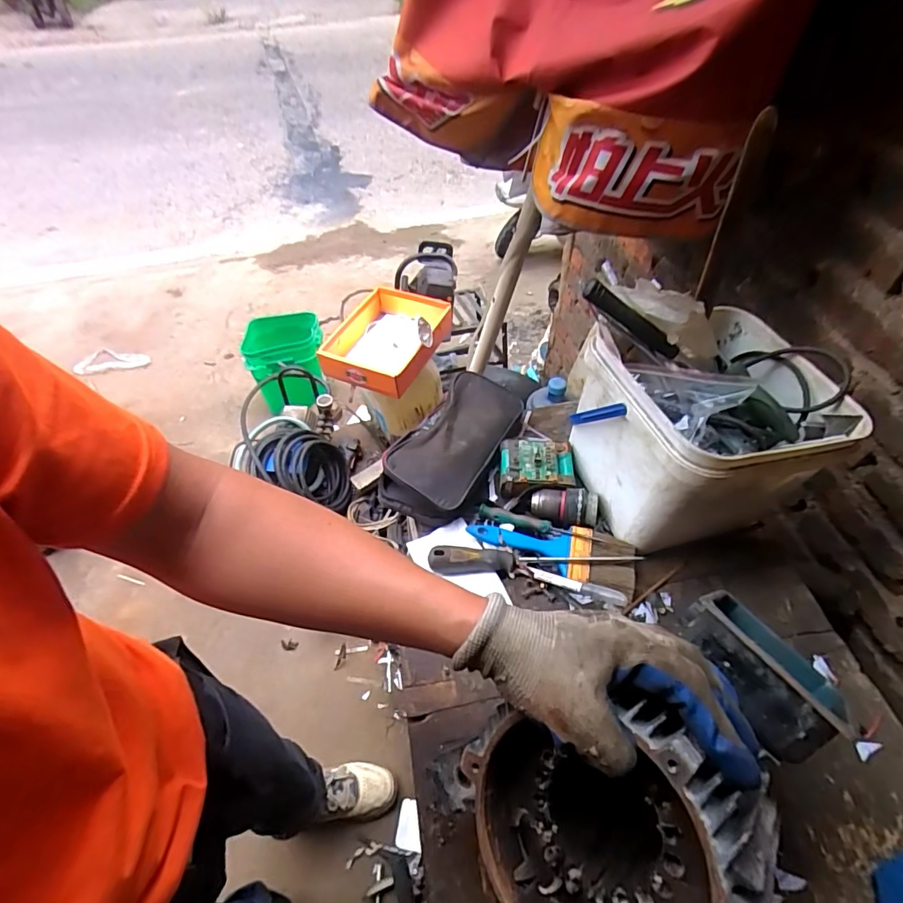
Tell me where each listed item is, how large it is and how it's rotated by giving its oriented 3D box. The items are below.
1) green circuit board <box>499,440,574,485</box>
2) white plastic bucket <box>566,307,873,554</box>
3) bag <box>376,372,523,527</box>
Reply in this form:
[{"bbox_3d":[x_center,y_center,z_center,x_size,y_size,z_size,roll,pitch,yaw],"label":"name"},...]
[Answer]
[{"bbox_3d":[0.108,0.013,0.616,0.092,0.019,0.060,5,63,5],"label":"green circuit board"},{"bbox_3d":[0.266,-0.018,0.535,0.210,0.186,0.185,-13,51,-10],"label":"white plastic bucket"},{"bbox_3d":[0.008,-0.011,0.648,0.119,0.063,0.227,27,56,21],"label":"bag"}]

